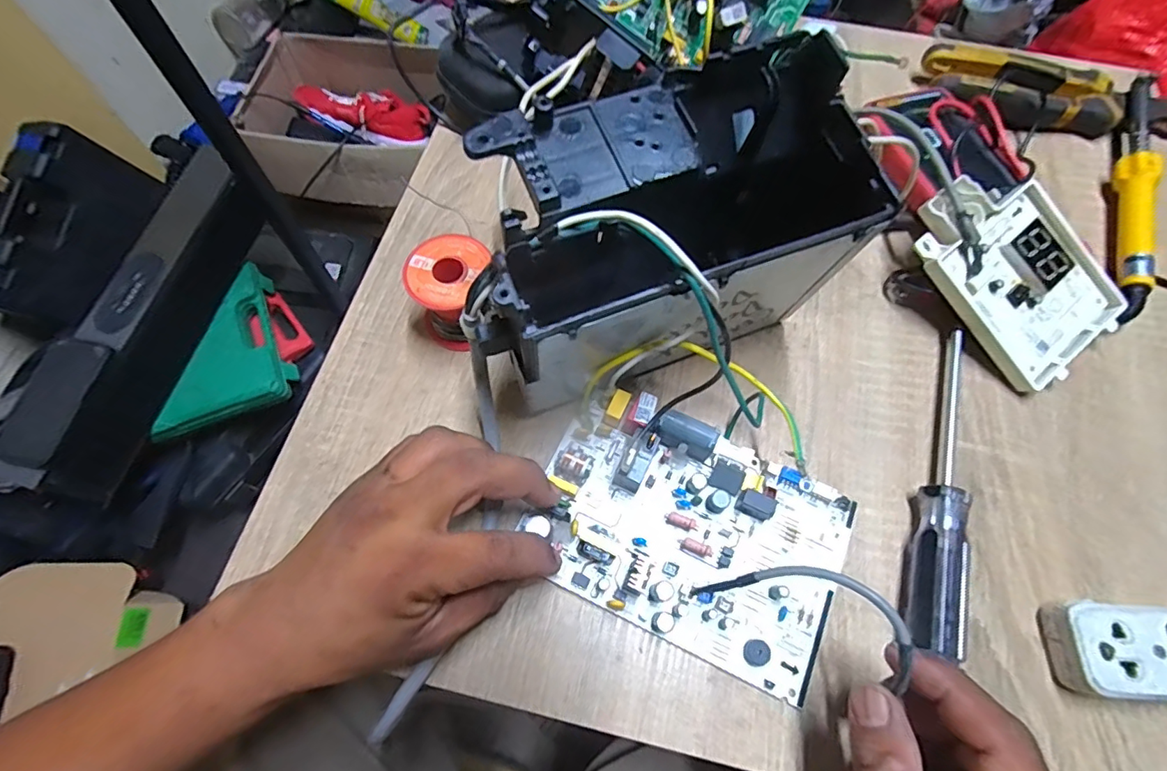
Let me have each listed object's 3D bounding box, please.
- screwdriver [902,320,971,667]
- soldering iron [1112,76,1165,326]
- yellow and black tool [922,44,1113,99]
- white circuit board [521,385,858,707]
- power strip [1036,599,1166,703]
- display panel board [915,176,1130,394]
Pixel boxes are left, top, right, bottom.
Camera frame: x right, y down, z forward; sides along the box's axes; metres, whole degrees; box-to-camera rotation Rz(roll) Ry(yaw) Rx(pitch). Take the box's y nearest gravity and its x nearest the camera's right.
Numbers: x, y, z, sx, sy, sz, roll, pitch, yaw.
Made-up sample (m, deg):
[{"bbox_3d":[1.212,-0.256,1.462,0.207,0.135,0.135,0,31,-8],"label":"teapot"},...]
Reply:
[{"bbox_3d":[0.209,0.054,0.308,0.027,0.022,0.191,17,67,7],"label":"screwdriver"},{"bbox_3d":[0.408,-0.142,0.391,0.031,0.032,0.226,25,69,10],"label":"soldering iron"},{"bbox_3d":[0.358,-0.259,0.435,0.146,0.019,0.026,12,67,5],"label":"yellow and black tool"},{"bbox_3d":[0.059,0.078,0.290,0.167,0.030,0.114,24,68,10],"label":"white circuit board"},{"bbox_3d":[0.318,0.138,0.271,0.140,0.031,0.046,3,66,1],"label":"power strip"},{"bbox_3d":[0.280,-0.075,0.340,0.095,0.013,0.136,-39,91,-5],"label":"display panel board"}]

